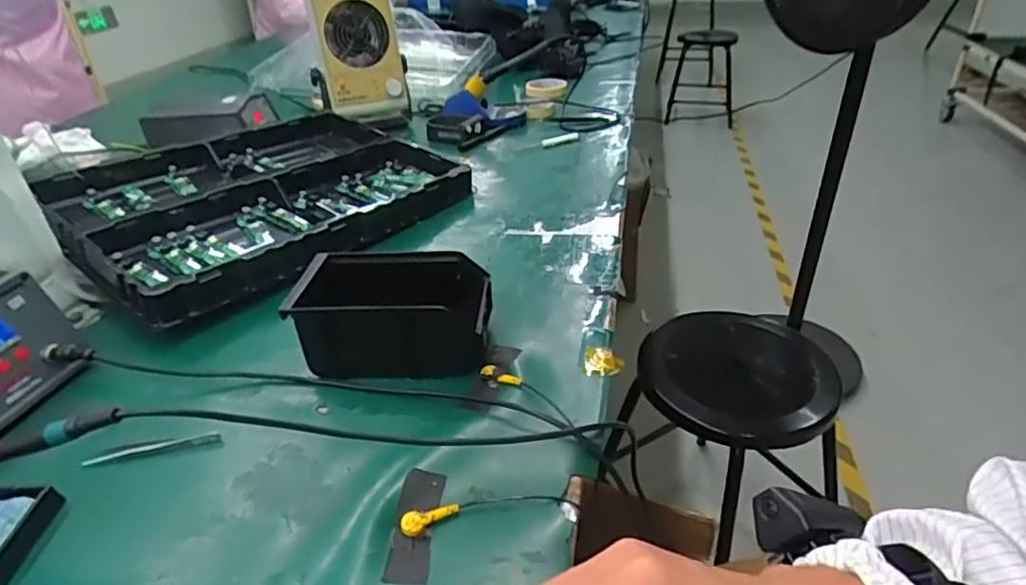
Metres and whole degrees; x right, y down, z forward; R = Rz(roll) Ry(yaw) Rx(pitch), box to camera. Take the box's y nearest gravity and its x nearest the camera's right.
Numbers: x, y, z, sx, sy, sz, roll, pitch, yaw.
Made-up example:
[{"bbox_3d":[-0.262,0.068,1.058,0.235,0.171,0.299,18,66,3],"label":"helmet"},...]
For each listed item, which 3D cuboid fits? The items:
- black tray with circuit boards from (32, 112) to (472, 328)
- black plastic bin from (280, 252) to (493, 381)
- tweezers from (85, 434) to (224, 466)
[{"bbox_3d":[-0.345,-0.145,0.848,0.389,0.072,0.484,24,43,35],"label":"black tray with circuit boards"},{"bbox_3d":[-0.108,0.016,0.569,0.170,0.082,0.109,-1,34,4],"label":"black plastic bin"},{"bbox_3d":[-0.292,0.126,0.496,0.104,0.004,0.011,-8,34,-6],"label":"tweezers"}]

